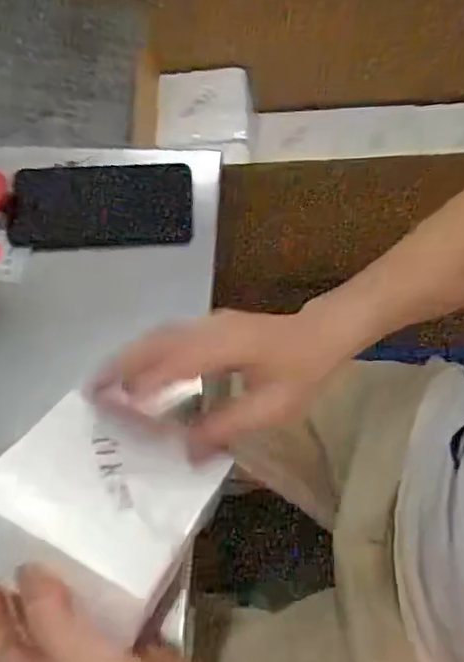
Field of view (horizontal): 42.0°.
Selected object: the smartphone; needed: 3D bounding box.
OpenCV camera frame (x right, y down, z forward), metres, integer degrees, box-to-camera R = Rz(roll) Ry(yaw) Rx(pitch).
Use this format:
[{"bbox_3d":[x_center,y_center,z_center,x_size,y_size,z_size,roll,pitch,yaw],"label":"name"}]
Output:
[{"bbox_3d":[-0.124,-0.118,0.574,0.168,0.082,0.008,-4,37,-8],"label":"smartphone"}]

